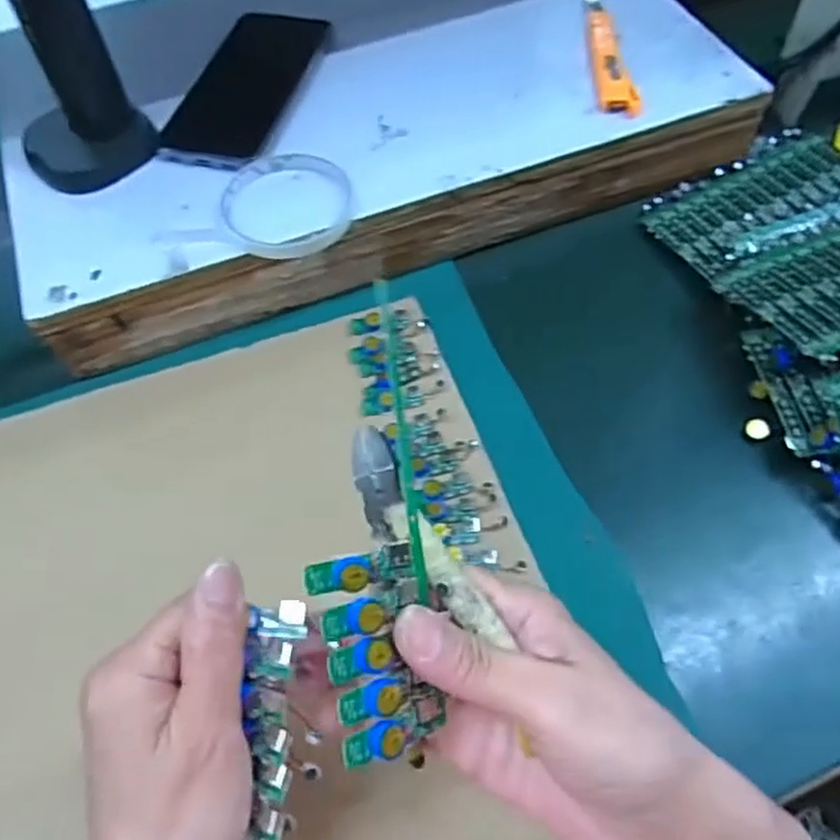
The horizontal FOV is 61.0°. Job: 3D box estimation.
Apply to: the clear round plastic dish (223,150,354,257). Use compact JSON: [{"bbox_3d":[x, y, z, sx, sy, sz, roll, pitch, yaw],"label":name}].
[{"bbox_3d":[-0.082,-0.135,0.439,0.079,0.006,0.080,-1,62,2],"label":"clear round plastic dish"}]

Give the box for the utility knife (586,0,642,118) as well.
[{"bbox_3d":[0.133,-0.267,0.507,0.024,0.014,0.149,-2,62,2],"label":"utility knife"}]

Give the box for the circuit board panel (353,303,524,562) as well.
[{"bbox_3d":[0.001,0.006,0.426,0.052,0.008,0.181,-16,59,-7],"label":"circuit board panel"}]

